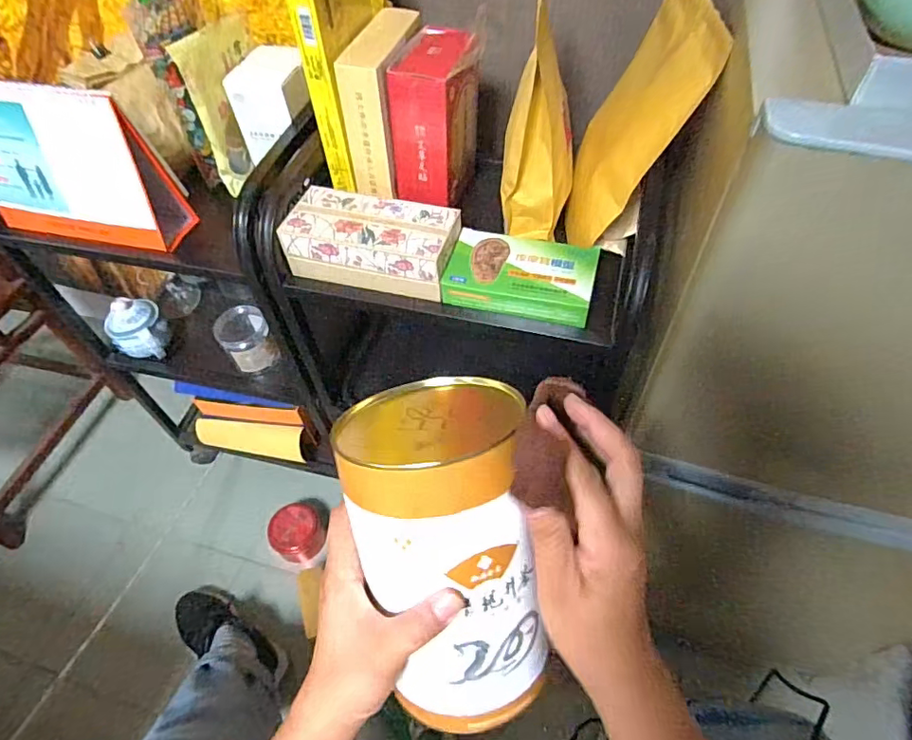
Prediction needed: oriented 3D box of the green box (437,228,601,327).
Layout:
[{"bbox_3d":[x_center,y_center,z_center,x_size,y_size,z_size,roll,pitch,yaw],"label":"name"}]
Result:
[{"bbox_3d":[0.076,-0.112,0.619,0.165,0.037,0.104,13,54,12],"label":"green box"}]

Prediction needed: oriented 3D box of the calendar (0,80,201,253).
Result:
[{"bbox_3d":[-0.501,-0.256,0.674,0.261,0.187,0.069,7,53,8],"label":"calendar"}]

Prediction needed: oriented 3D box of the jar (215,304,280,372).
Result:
[{"bbox_3d":[-0.366,-0.055,0.932,0.082,0.096,0.080,-1,53,2],"label":"jar"}]

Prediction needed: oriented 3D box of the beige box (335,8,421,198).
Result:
[{"bbox_3d":[-0.085,-0.333,0.670,0.056,0.168,0.142,15,55,14],"label":"beige box"}]

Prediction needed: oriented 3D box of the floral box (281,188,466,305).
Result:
[{"bbox_3d":[-0.100,-0.153,0.644,0.197,0.068,0.096,12,54,12],"label":"floral box"}]

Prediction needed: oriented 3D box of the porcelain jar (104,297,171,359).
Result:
[{"bbox_3d":[-0.562,-0.066,0.951,0.089,0.091,0.105,-39,60,-24],"label":"porcelain jar"}]

